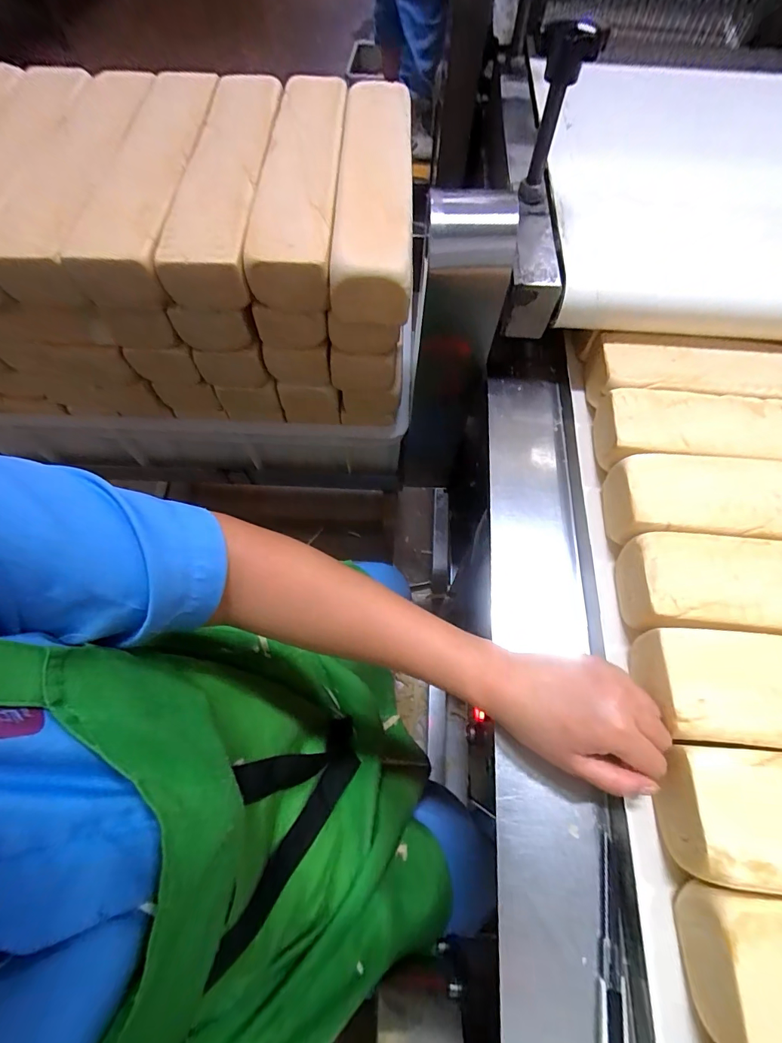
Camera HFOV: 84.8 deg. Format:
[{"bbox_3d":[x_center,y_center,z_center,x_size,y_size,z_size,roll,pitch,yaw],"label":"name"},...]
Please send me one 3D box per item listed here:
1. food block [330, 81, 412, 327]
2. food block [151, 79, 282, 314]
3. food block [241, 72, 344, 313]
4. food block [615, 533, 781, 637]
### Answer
[{"bbox_3d":[-0.018,-0.362,0.466,0.078,0.056,0.344,0,65,-1],"label":"food block"},{"bbox_3d":[-0.172,-0.374,0.468,0.076,0.053,0.348,0,65,-1],"label":"food block"},{"bbox_3d":[-0.095,-0.378,0.470,0.078,0.056,0.347,0,65,-1],"label":"food block"},{"bbox_3d":[0.370,0.066,0.350,0.356,0.048,0.078,5,65,1],"label":"food block"}]

